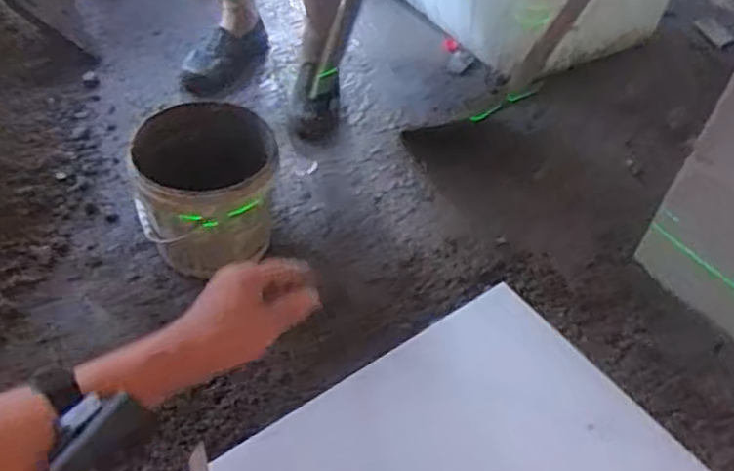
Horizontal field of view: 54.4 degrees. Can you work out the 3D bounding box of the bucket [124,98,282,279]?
[{"bbox_3d":[-0.265,-0.070,1.195,0.225,0.207,0.213,-1,46,-8],"label":"bucket"}]

